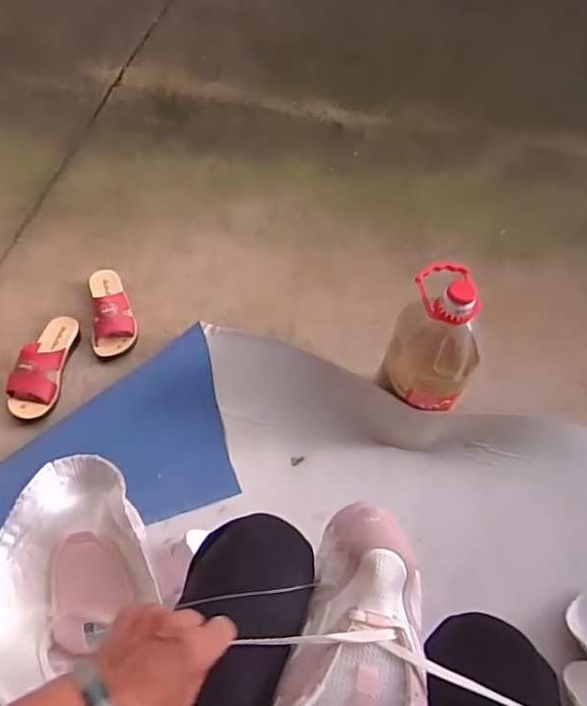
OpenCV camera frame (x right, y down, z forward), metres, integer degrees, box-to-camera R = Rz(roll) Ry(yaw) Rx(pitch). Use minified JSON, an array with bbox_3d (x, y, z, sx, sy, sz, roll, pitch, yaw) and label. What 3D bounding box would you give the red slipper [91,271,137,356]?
[{"bbox_3d":[-0.387,-0.097,1.142,0.090,0.079,0.218,-12,55,-15],"label":"red slipper"}]

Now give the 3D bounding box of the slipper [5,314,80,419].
[{"bbox_3d":[-0.487,0.019,1.050,0.086,0.075,0.230,3,52,-3],"label":"slipper"}]

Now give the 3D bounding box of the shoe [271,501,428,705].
[{"bbox_3d":[0.059,0.256,0.489,0.112,0.099,0.256,13,48,4],"label":"shoe"}]

